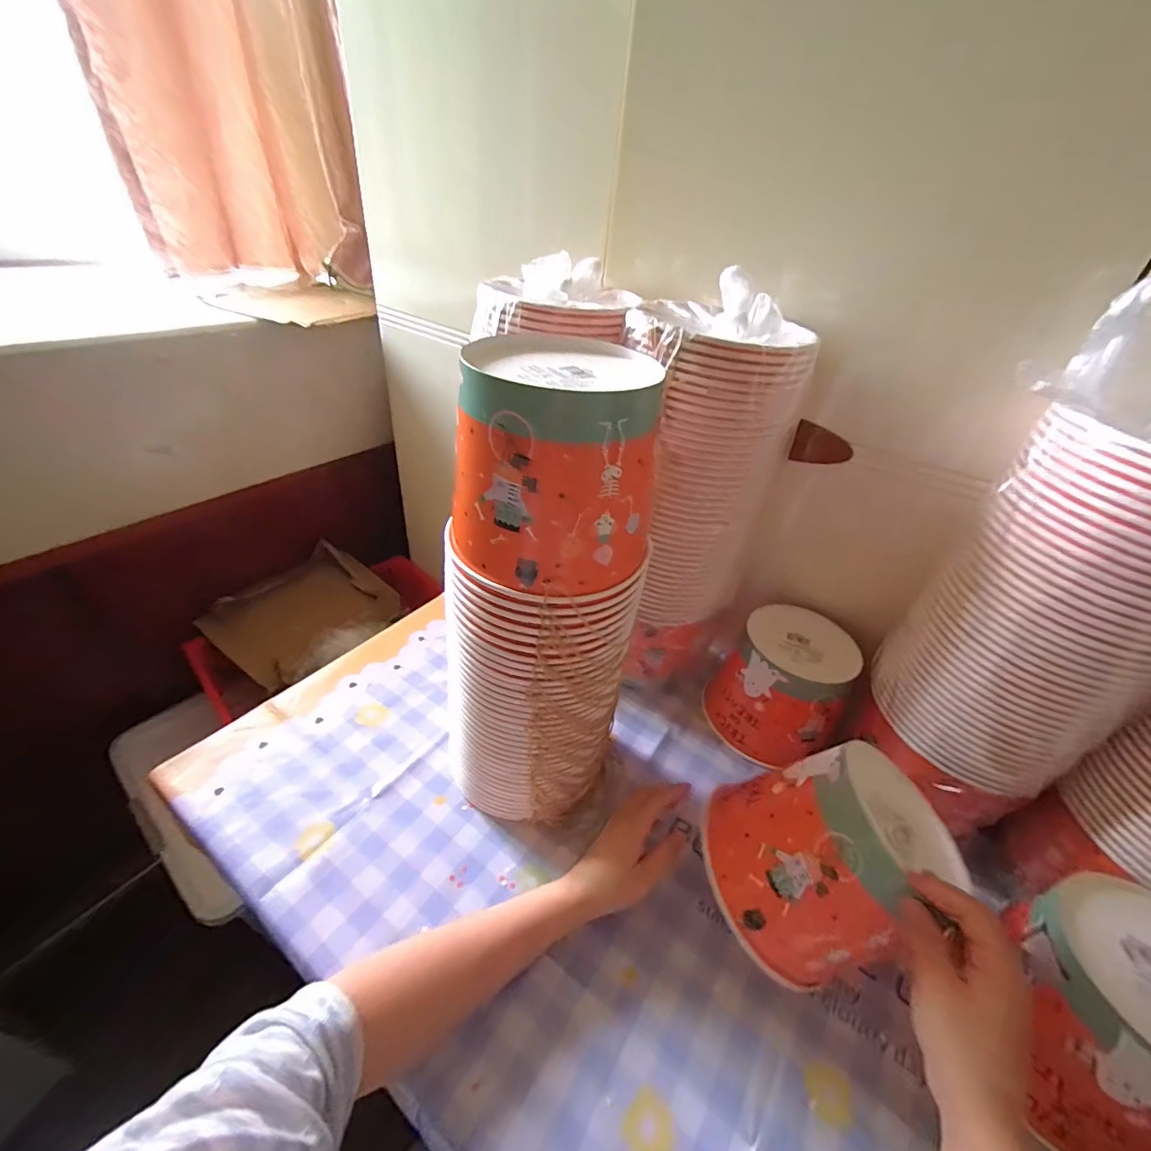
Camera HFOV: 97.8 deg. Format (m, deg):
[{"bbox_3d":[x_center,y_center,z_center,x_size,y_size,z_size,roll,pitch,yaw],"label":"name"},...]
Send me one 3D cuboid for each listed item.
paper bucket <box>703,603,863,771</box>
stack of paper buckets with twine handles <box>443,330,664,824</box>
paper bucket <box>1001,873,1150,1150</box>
[{"bbox_3d":[0.252,0.131,0.614,0.137,0.122,0.148,4,37,-3],"label":"paper bucket"},{"bbox_3d":[-0.021,0.027,0.432,0.148,0.398,0.160,13,38,8],"label":"stack of paper buckets with twine handles"},{"bbox_3d":[0.396,0.323,0.369,0.129,0.121,0.142,4,37,-4],"label":"paper bucket"}]

